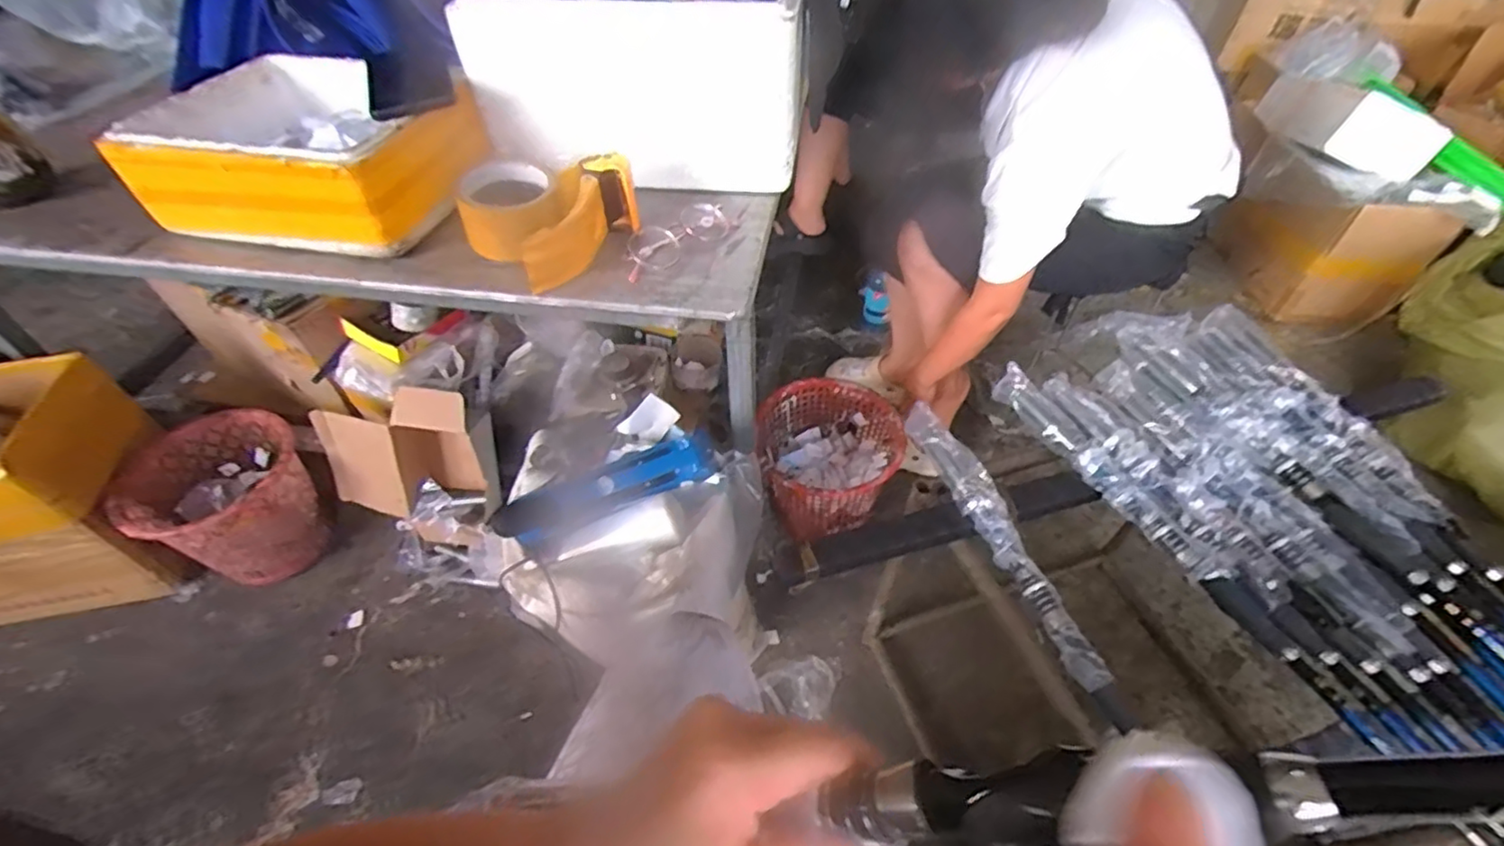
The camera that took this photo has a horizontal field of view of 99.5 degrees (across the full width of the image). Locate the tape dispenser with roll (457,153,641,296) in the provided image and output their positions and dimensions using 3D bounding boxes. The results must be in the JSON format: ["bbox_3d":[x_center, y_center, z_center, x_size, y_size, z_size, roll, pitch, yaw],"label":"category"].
[{"bbox_3d":[-0.195,-0.203,0.618,0.125,0.066,0.145,32,56,25],"label":"tape dispenser with roll"}]

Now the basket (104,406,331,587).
[{"bbox_3d":[-1.021,0.159,1.277,0.245,0.262,0.286,36,58,28],"label":"basket"}]

